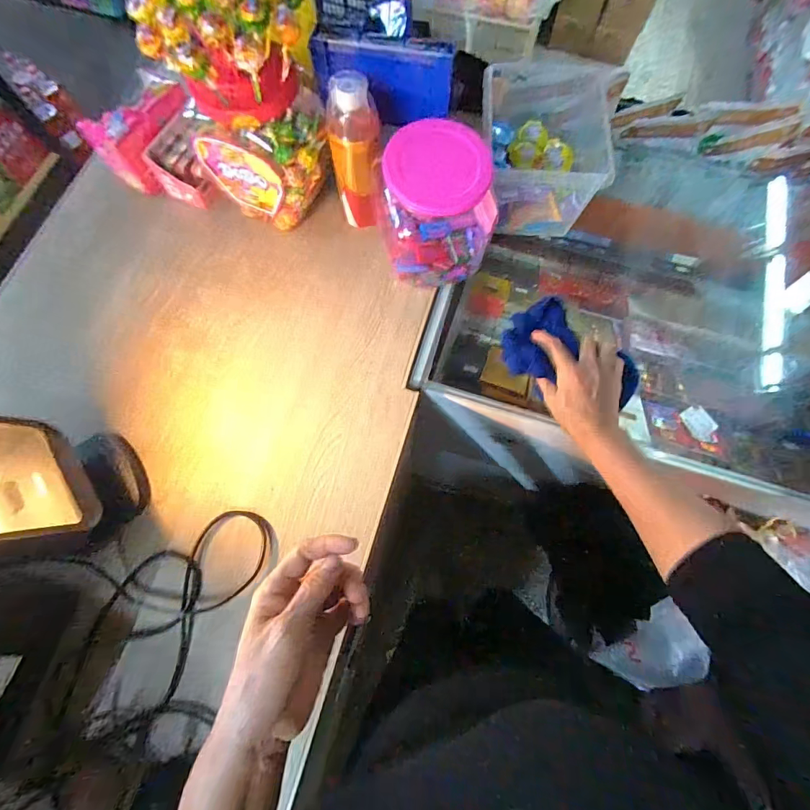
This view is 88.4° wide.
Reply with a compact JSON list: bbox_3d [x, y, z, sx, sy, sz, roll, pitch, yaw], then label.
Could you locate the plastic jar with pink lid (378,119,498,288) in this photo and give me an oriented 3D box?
[{"bbox_3d":[0.041,-0.227,0.505,0.130,0.155,0.106,13,73,5],"label":"plastic jar with pink lid"}]

